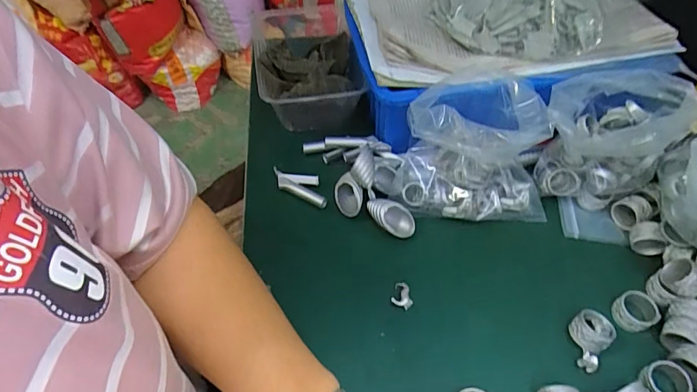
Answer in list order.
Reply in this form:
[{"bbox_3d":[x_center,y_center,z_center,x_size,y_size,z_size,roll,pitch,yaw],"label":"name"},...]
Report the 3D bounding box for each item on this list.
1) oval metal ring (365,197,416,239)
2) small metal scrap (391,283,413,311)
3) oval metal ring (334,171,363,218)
[{"bbox_3d":[0.038,0.018,0.395,0.046,0.018,0.020,34,59,24],"label":"oval metal ring"},{"bbox_3d":[0.044,0.081,0.359,0.017,0.004,0.020,16,53,13],"label":"small metal scrap"},{"bbox_3d":[0.000,0.000,0.409,0.025,0.026,0.032,-1,51,-1],"label":"oval metal ring"}]

